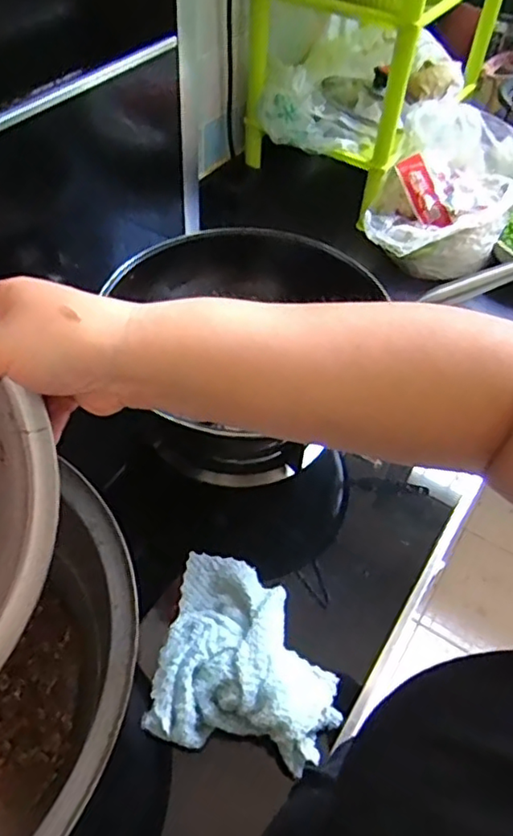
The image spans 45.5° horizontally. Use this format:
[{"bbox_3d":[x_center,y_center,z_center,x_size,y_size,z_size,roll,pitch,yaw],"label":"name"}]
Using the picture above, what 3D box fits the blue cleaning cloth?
[{"bbox_3d":[-0.005,0.204,0.549,0.155,0.050,0.169,7,50,7],"label":"blue cleaning cloth"}]

